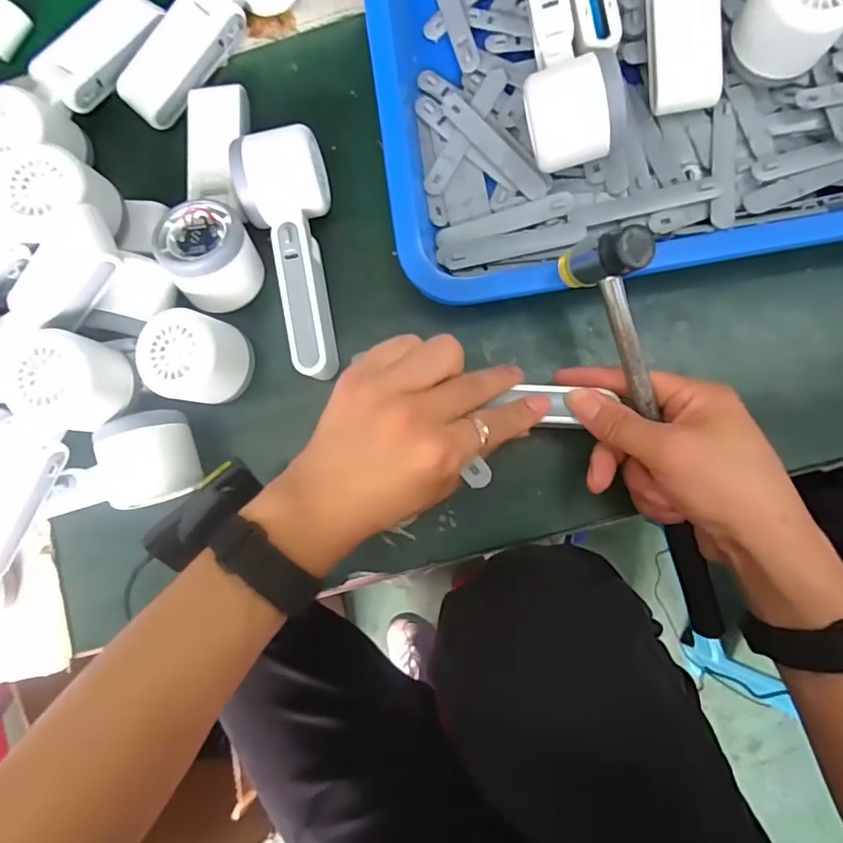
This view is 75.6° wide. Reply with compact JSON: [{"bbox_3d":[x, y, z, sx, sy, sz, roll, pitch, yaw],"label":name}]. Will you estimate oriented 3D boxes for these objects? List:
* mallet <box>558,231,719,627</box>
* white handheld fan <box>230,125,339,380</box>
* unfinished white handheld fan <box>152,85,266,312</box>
[{"bbox_3d":[0.135,0.015,0.315,0.033,0.051,0.245,-18,101,5],"label":"mallet"},{"bbox_3d":[-0.089,-0.108,0.369,0.053,0.055,0.162,-5,84,5],"label":"white handheld fan"},{"bbox_3d":[-0.143,-0.157,0.374,0.055,0.045,0.164,-6,75,6],"label":"unfinished white handheld fan"}]

